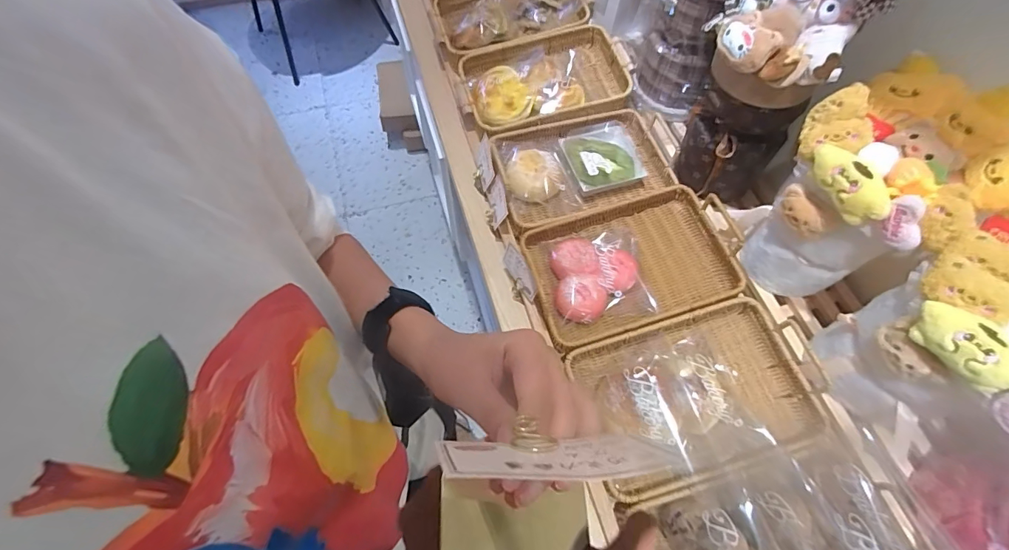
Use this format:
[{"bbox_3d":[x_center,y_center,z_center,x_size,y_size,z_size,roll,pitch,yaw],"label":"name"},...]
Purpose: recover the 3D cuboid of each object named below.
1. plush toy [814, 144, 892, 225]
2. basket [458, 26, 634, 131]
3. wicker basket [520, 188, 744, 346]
[{"bbox_3d":[0.391,-0.105,0.500,0.036,0.045,0.104,-16,65,-9],"label":"plush toy"},{"bbox_3d":[0.075,-0.375,0.863,0.314,0.062,0.211,-14,65,-8],"label":"basket"},{"bbox_3d":[0.199,-0.018,0.692,0.323,0.048,0.208,-15,65,-9],"label":"wicker basket"}]

